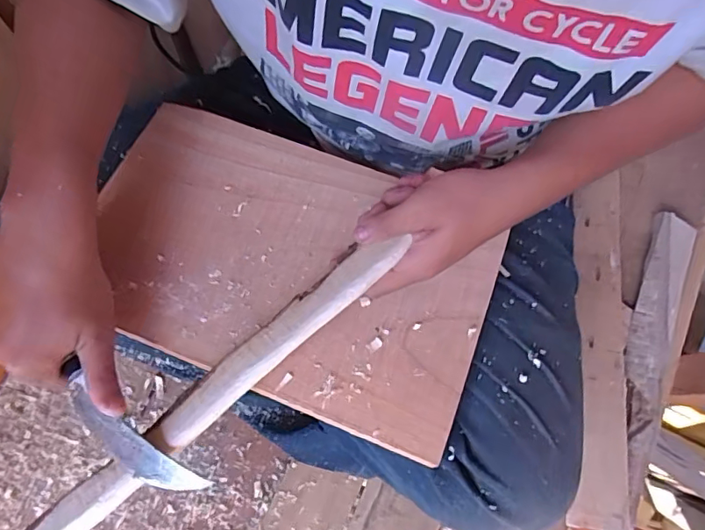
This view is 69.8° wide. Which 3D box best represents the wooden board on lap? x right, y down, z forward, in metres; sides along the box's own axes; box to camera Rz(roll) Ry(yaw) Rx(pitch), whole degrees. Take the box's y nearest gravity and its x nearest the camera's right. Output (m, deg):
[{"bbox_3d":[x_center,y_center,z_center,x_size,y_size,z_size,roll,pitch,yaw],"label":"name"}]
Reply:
[{"bbox_3d":[-0.054,-0.007,0.400,0.319,0.028,0.201,21,73,5],"label":"wooden board on lap"}]

